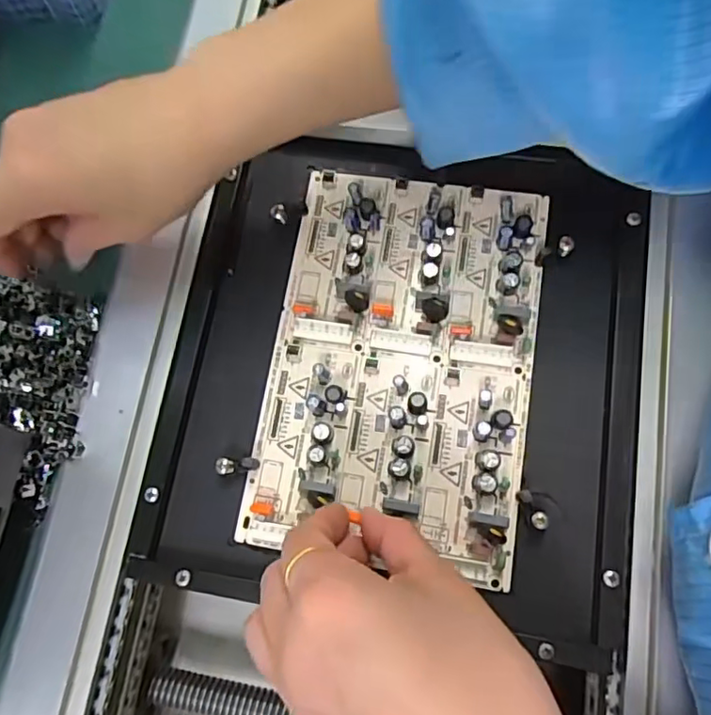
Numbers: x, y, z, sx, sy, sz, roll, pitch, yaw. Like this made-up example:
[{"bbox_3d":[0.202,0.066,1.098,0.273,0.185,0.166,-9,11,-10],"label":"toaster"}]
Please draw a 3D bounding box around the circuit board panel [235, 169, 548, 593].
[{"bbox_3d":[0.025,-0.002,0.307,0.133,0.019,0.203,9,76,3],"label":"circuit board panel"}]

